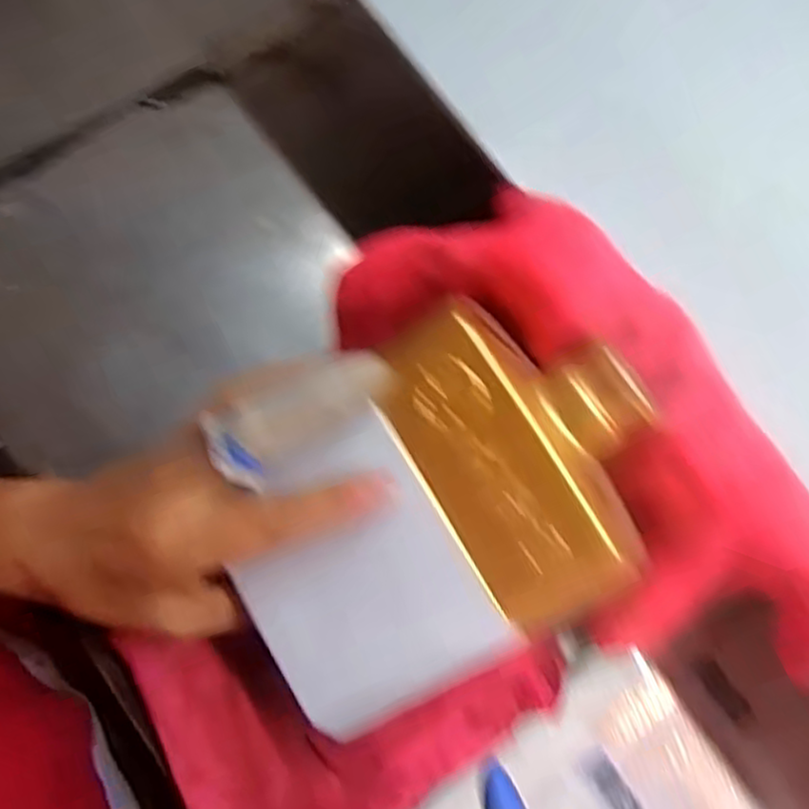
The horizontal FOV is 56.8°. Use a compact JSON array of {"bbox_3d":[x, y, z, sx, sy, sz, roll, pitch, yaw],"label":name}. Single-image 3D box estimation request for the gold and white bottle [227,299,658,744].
[{"bbox_3d":[0.012,0.033,0.260,0.153,0.040,0.111,-29,77,-7],"label":"gold and white bottle"}]

